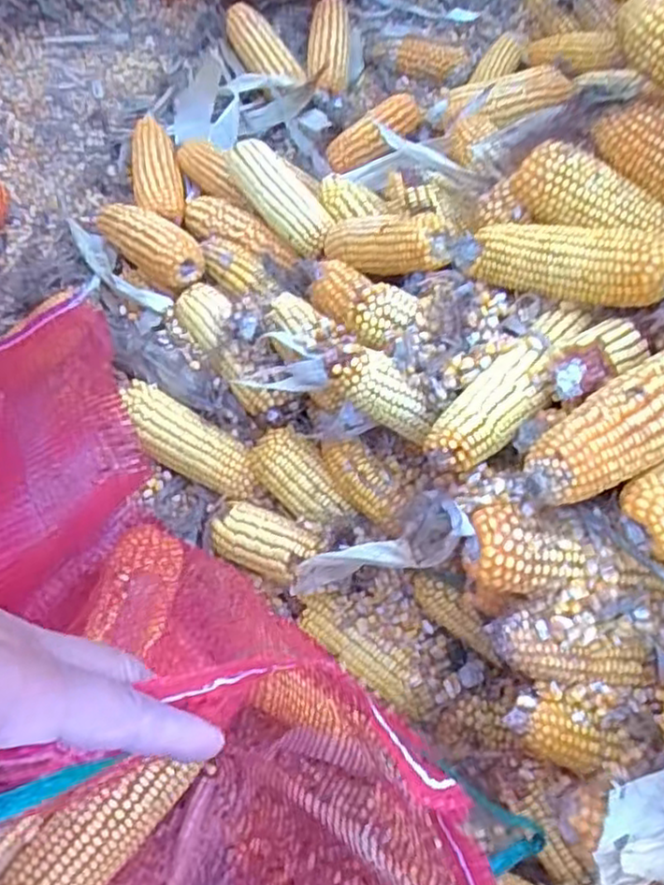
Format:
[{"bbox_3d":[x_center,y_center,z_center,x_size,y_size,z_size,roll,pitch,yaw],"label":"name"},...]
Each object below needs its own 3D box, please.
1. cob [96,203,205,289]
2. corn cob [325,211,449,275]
[{"bbox_3d":[-0.184,-0.203,0.691,0.056,0.043,0.165,-41,57,-18],"label":"cob"},{"bbox_3d":[0.041,-0.163,0.573,0.127,0.038,0.046,20,60,47],"label":"corn cob"}]

